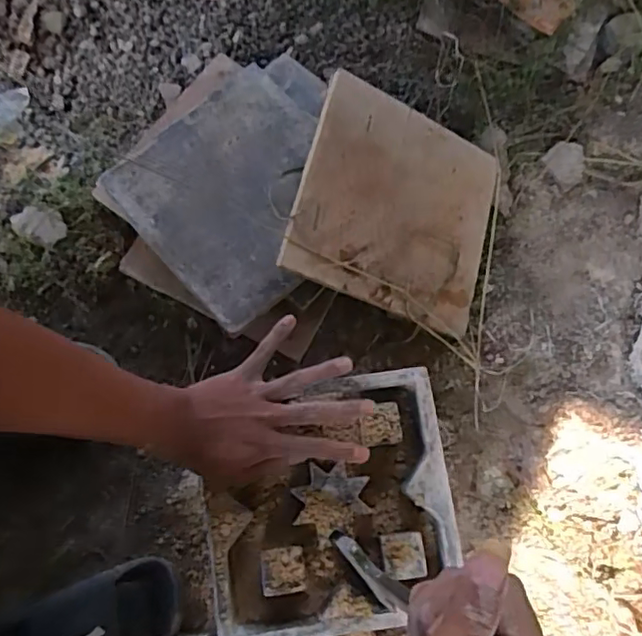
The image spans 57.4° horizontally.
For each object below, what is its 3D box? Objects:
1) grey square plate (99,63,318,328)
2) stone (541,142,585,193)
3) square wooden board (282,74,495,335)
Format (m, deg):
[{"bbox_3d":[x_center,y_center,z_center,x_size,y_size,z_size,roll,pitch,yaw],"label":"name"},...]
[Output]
[{"bbox_3d":[-0.091,-0.148,0.692,0.246,0.017,0.241,-43,83,-10],"label":"grey square plate"},{"bbox_3d":[0.326,-0.202,0.773,0.058,0.020,0.055,0,74,1],"label":"stone"},{"bbox_3d":[0.097,-0.128,0.689,0.254,0.016,0.242,20,78,-26],"label":"square wooden board"}]

